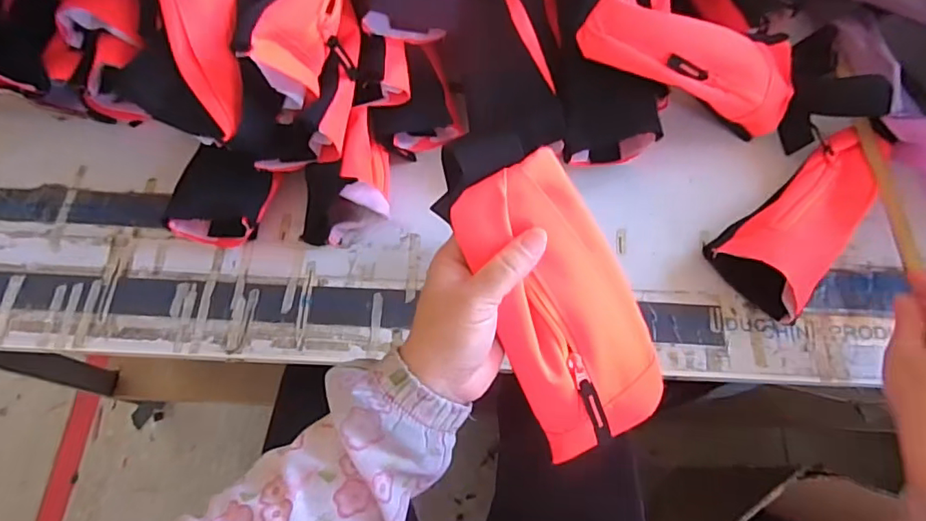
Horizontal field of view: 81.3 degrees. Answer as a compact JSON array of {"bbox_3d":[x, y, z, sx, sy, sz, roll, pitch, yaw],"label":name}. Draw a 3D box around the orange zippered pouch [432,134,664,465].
[{"bbox_3d":[0.067,0.030,0.354,0.100,0.032,0.241,-32,111,-11],"label":"orange zippered pouch"}]

